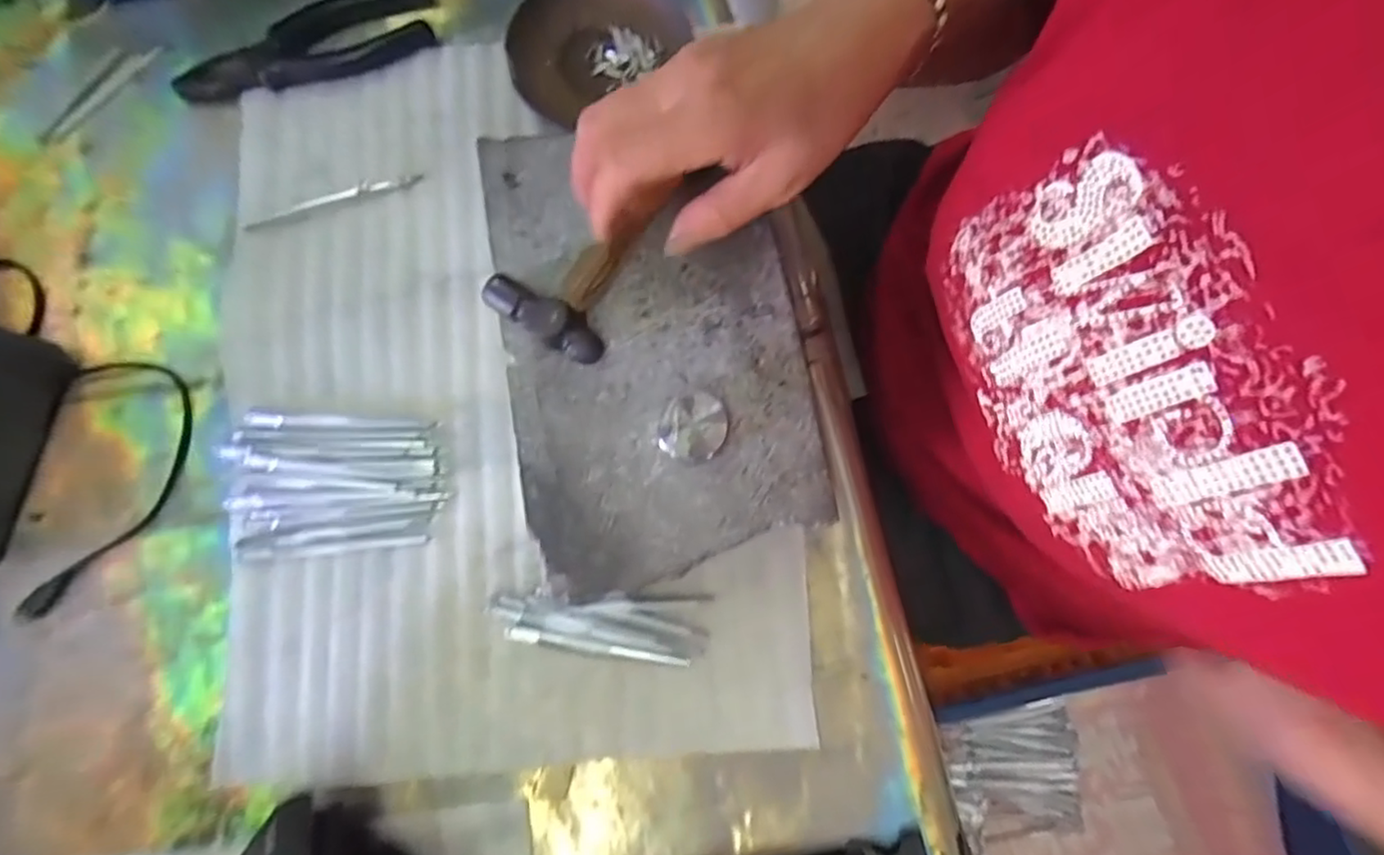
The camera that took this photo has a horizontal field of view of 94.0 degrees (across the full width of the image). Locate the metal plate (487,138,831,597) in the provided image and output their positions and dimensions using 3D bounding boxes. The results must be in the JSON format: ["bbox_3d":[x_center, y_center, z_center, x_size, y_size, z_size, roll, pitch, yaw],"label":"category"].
[{"bbox_3d":[-0.020,-0.046,0.330,0.147,0.010,0.234,-10,80,-2],"label":"metal plate"}]

